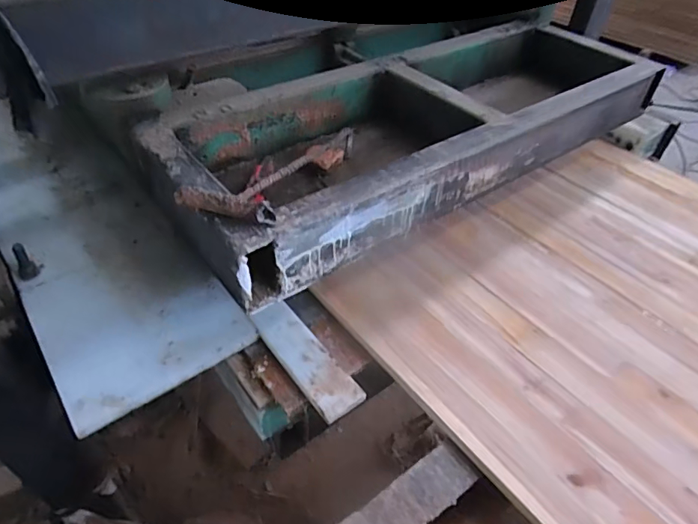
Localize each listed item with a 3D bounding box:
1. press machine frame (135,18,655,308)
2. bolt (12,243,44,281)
[{"bbox_3d":[0.165,-0.272,0.910,1.045,0.127,0.368,-28,52,-29],"label":"press machine frame"},{"bbox_3d":[-0.498,0.000,0.744,0.034,0.048,0.038,-28,52,-32],"label":"bolt"}]

